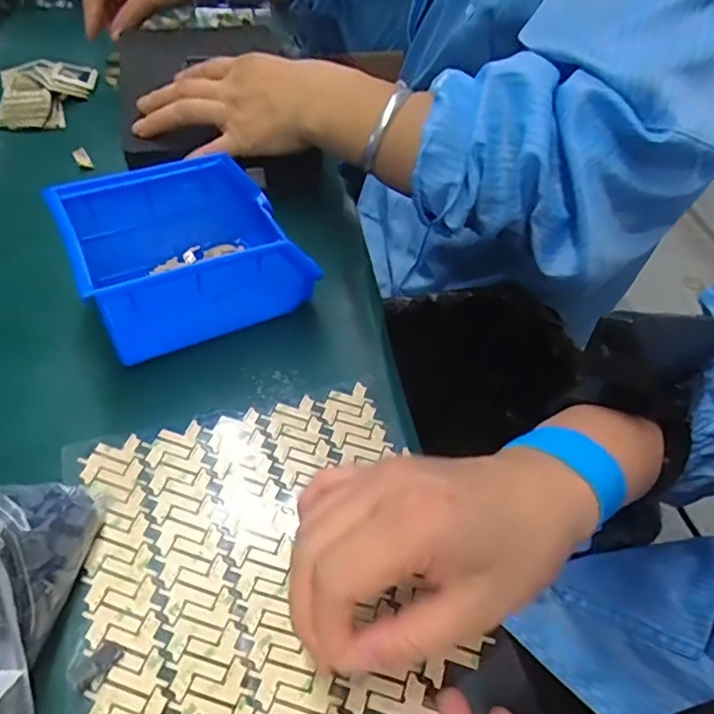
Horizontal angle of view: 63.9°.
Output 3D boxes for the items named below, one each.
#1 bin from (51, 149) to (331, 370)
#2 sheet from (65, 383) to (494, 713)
[{"bbox_3d":[-0.109,-0.064,0.374,0.131,0.074,0.105,-18,52,-20],"label":"bin"},{"bbox_3d":[-0.036,0.114,0.256,0.166,0.028,0.244,-12,50,-17],"label":"sheet"}]

